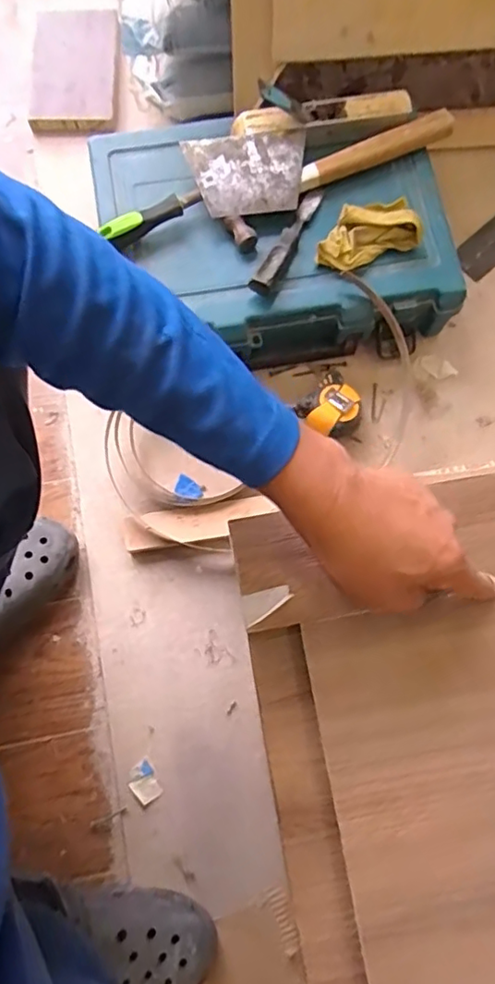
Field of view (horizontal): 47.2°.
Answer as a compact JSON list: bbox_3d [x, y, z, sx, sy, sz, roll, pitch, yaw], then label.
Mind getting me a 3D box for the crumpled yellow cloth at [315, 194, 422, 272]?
[{"bbox_3d":[0.131,-0.301,0.651,0.119,0.034,0.078,-22,77,-6],"label":"crumpled yellow cloth"}]

